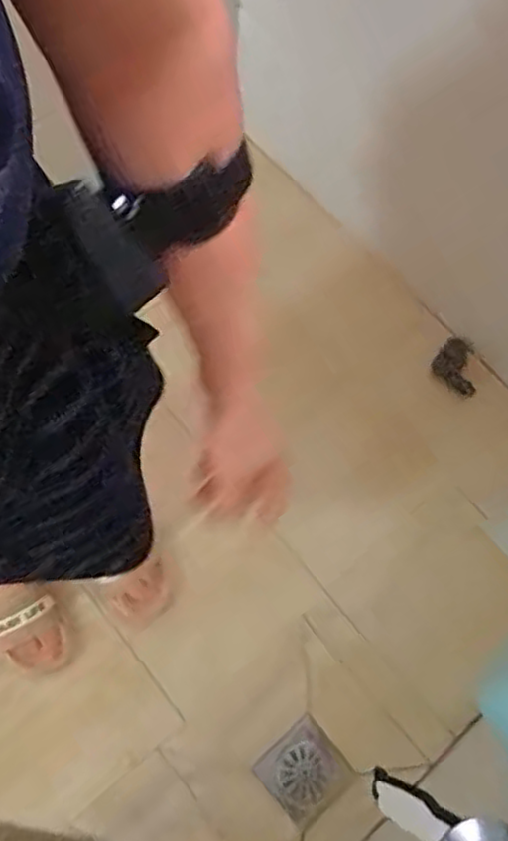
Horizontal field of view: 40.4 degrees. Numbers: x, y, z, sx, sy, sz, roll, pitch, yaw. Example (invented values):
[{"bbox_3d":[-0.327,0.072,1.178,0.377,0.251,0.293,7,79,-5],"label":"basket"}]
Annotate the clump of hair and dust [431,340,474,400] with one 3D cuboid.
[{"bbox_3d":[0.379,-0.100,1.270,0.091,0.031,0.089,34,72,11],"label":"clump of hair and dust"}]

